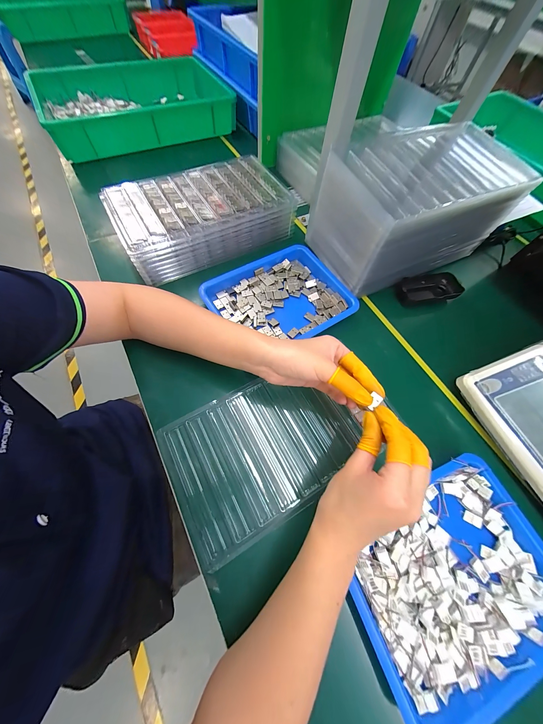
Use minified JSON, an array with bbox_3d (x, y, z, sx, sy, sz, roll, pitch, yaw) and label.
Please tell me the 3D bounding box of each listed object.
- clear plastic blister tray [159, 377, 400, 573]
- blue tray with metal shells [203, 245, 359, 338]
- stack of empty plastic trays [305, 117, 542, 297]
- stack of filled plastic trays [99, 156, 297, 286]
[{"bbox_3d":[-0.008,0.106,0.293,0.230,0.009,0.161,-27,69,-14],"label":"clear plastic blister tray"},{"bbox_3d":[0.014,-0.102,0.383,0.209,0.035,0.165,-28,70,-15],"label":"blue tray with metal shells"},{"bbox_3d":[0.229,-0.244,0.388,0.284,0.141,0.163,-24,69,-14],"label":"stack of empty plastic trays"},{"bbox_3d":[-0.125,-0.268,0.426,0.302,0.070,0.180,-23,68,-13],"label":"stack of filled plastic trays"}]

